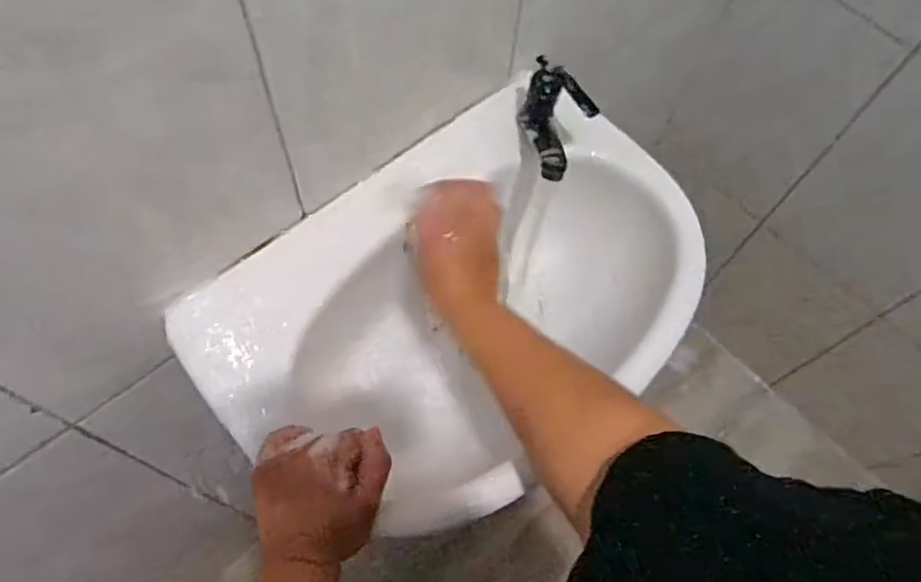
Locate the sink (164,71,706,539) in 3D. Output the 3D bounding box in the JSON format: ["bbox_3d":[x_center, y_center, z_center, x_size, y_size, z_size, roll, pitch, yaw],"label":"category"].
[{"bbox_3d":[0.006,0.022,0.564,0.427,0.137,0.284,-37,71,-19],"label":"sink"}]

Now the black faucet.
[{"bbox_3d":[0.082,-0.140,0.540,0.058,0.067,0.105,10,63,2],"label":"black faucet"}]

